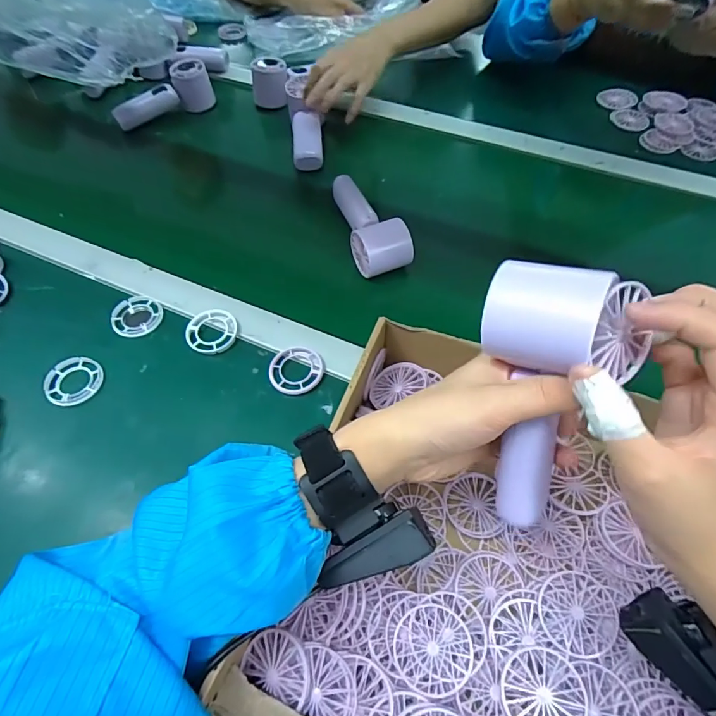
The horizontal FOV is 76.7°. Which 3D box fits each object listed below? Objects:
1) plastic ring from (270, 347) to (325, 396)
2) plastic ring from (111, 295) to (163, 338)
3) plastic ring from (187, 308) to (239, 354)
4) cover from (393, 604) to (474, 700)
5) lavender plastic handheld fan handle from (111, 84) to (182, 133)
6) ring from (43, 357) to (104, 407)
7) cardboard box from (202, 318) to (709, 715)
[{"bbox_3d":[-0.061,0.012,0.450,0.053,0.008,0.052,0,59,0],"label":"plastic ring"},{"bbox_3d":[-0.241,-0.047,0.495,0.050,0.006,0.053,0,59,0],"label":"plastic ring"},{"bbox_3d":[-0.154,-0.029,0.478,0.051,0.009,0.057,-8,59,-5],"label":"plastic ring"},{"bbox_3d":[0.049,0.192,0.298,0.050,0.005,0.049,18,59,16],"label":"cover"},{"bbox_3d":[-0.326,-0.390,0.695,0.030,0.033,0.099,38,66,20],"label":"lavender plastic handheld fan handle"},{"bbox_3d":[-0.283,0.022,0.452,0.052,0.009,0.054,0,59,0],"label":"ring"},{"bbox_3d":[0.126,0.150,0.307,0.340,0.075,0.295,19,59,13],"label":"cardboard box"}]

